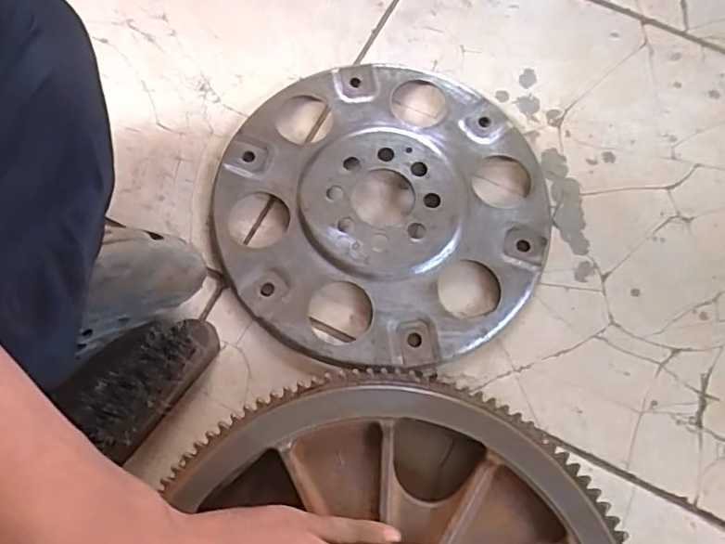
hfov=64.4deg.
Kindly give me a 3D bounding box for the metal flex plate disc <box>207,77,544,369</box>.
[{"bbox_3d":[0.014,-0.053,0.463,0.261,0.021,0.257,0,68,0],"label":"metal flex plate disc"}]

